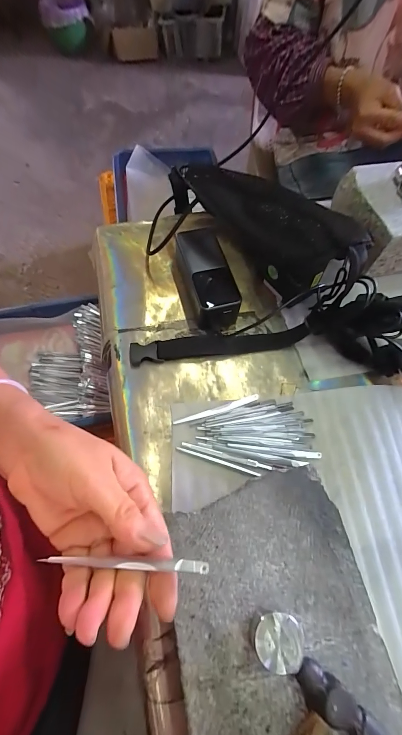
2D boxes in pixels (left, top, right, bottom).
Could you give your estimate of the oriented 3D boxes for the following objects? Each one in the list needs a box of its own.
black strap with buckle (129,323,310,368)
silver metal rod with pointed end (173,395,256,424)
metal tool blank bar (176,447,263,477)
[{"bbox_3d":[0.025,-0.030,0.393,0.223,0.014,0.030,-8,65,-7],"label":"black strap with buckle"},{"bbox_3d":[0.018,0.049,0.361,0.101,0.005,0.008,-15,66,-10],"label":"silver metal rod with pointed end"},{"bbox_3d":[0.018,0.101,0.336,0.092,0.004,0.005,18,65,5],"label":"metal tool blank bar"}]

